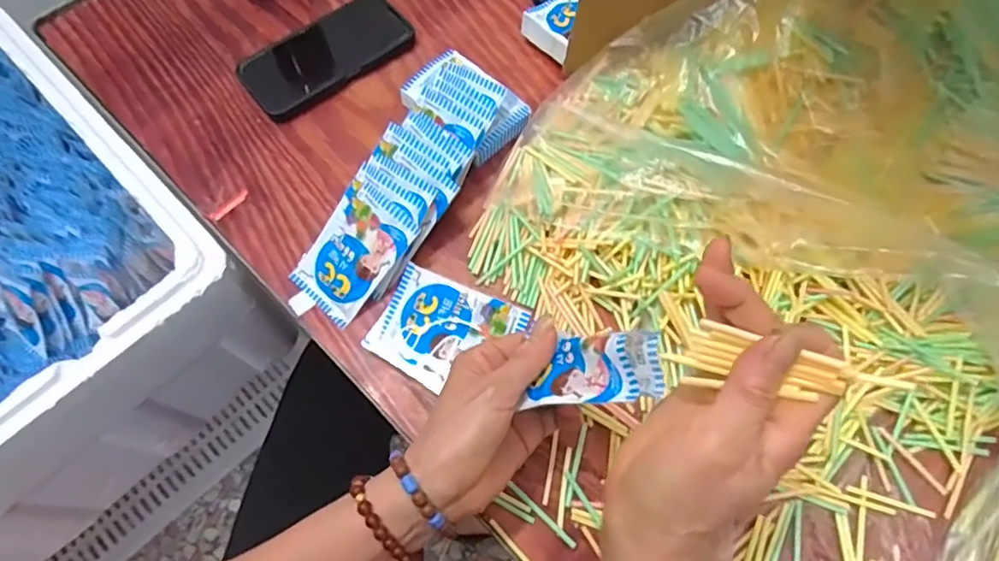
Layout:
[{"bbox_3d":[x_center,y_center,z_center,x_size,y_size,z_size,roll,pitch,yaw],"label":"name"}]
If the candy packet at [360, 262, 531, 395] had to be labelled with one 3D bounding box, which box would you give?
[{"bbox_3d":[-0.043,0.040,0.454,0.099,0.012,0.085,30,84,7],"label":"candy packet"}]

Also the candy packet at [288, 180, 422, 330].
[{"bbox_3d":[-0.121,-0.023,0.474,0.071,0.012,0.103,41,98,13],"label":"candy packet"}]

